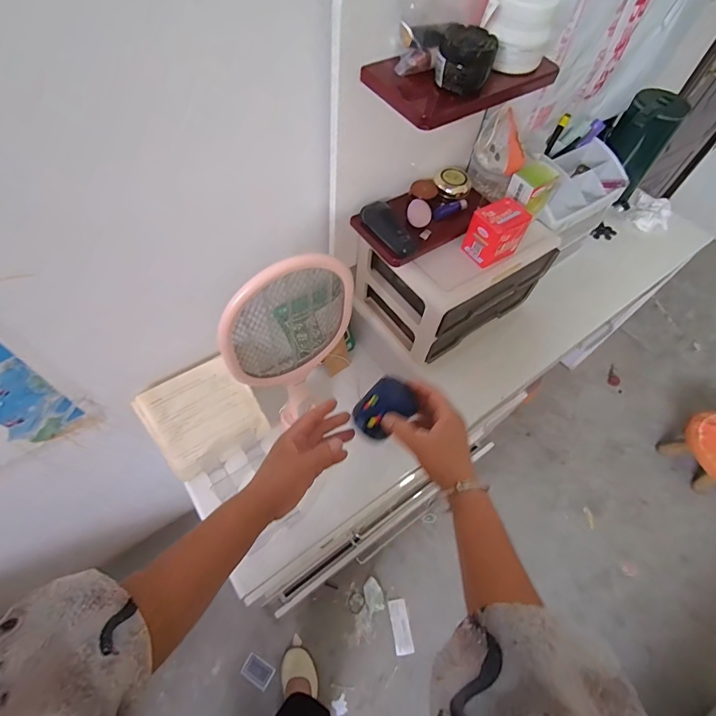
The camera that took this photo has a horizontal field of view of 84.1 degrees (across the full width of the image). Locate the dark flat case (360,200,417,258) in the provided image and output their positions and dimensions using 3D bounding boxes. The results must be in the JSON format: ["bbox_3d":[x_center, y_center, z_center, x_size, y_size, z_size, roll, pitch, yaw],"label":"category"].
[{"bbox_3d":[0.055,-0.224,0.685,0.046,0.035,0.113,-33,67,-22],"label":"dark flat case"}]

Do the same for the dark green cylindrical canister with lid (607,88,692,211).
[{"bbox_3d":[0.735,-0.554,1.057,0.133,0.227,0.144,28,61,12],"label":"dark green cylindrical canister with lid"}]

